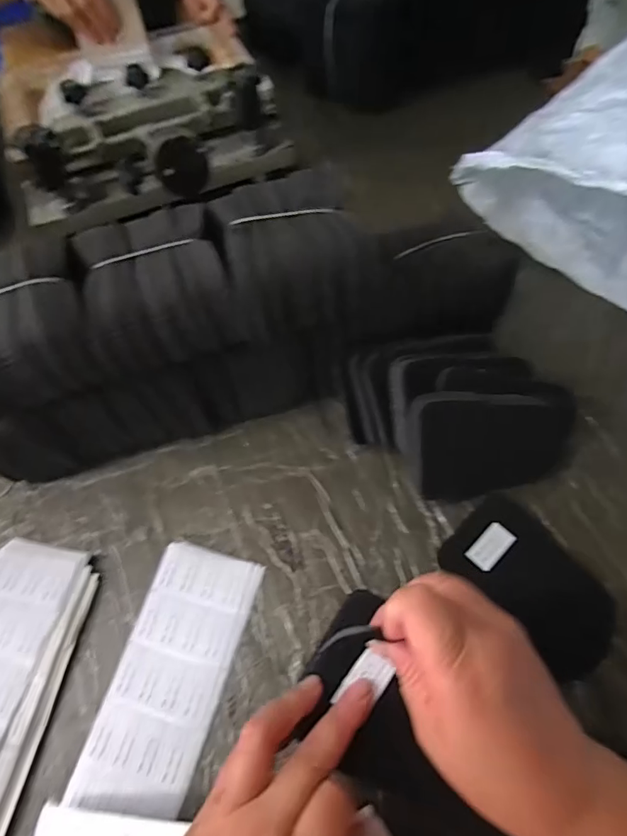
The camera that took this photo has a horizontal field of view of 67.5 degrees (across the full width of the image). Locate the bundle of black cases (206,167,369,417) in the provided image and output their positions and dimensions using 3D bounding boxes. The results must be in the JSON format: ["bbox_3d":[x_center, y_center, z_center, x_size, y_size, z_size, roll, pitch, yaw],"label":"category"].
[{"bbox_3d":[-0.019,-0.107,0.459,0.130,0.183,0.137,-7,58,-1],"label":"bundle of black cases"}]

